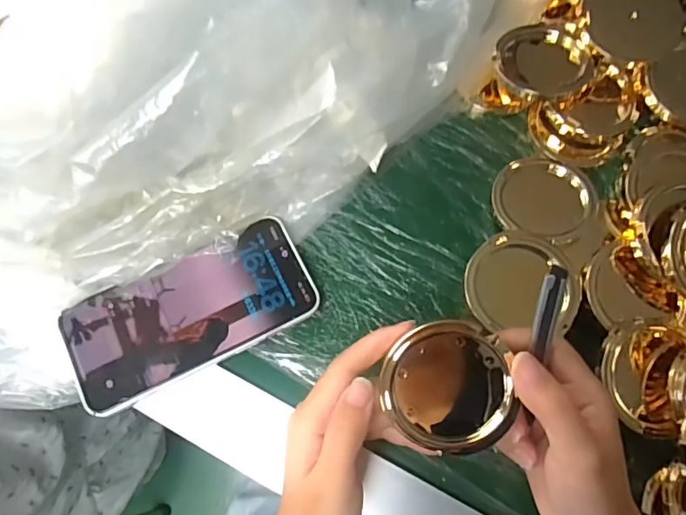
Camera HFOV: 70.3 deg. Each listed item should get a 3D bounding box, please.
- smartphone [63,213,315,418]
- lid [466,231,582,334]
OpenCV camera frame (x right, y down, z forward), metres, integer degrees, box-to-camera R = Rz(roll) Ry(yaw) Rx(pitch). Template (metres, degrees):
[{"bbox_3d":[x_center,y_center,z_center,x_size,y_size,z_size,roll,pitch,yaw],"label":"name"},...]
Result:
[{"bbox_3d":[-0.100,0.035,0.322,0.158,0.010,0.074,-27,75,-9],"label":"smartphone"},{"bbox_3d":[0.117,0.015,0.318,0.073,0.005,0.065,0,73,-1],"label":"lid"}]

